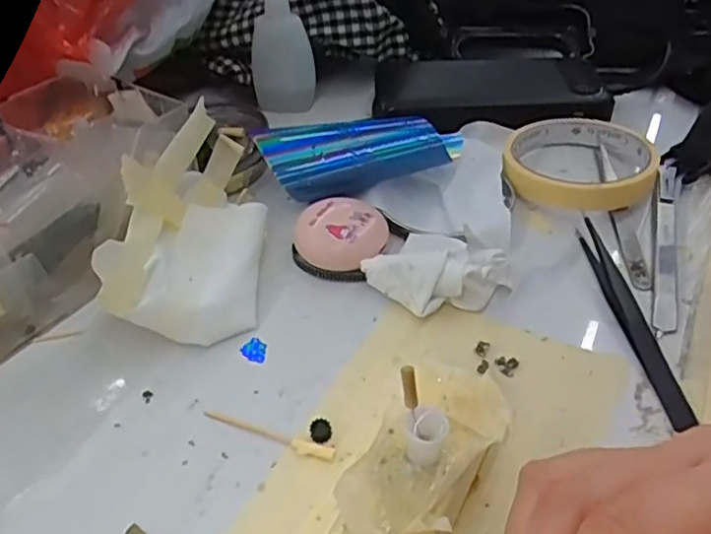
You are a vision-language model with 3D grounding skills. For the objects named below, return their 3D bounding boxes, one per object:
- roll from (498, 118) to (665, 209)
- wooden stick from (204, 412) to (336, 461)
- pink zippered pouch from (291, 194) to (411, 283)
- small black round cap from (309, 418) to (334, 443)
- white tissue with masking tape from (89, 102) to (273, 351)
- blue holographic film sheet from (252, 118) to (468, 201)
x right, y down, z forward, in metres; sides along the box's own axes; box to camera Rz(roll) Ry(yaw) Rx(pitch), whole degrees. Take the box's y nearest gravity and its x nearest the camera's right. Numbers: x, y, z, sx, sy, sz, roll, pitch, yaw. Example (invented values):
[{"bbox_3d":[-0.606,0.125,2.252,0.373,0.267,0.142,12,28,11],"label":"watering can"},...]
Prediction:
[{"bbox_3d":[0.135,-0.066,0.384,0.084,0.017,0.087,-1,43,1],"label":"roll"},{"bbox_3d":[-0.036,0.068,0.262,0.059,0.004,0.006,14,45,16],"label":"wooden stick"},{"bbox_3d":[-0.005,-0.017,0.339,0.047,0.024,0.047,18,46,20],"label":"pink zippered pouch"},{"bbox_3d":[-0.014,0.066,0.261,0.009,0.005,0.010,-6,43,-5],"label":"small black round cap"},{"bbox_3d":[-0.082,-0.021,0.317,0.066,0.062,0.109,0,43,1],"label":"white tissue with masking tape"},{"bbox_3d":[0.006,-0.065,0.361,0.116,0.032,0.030,-7,43,-6],"label":"blue holographic film sheet"}]

